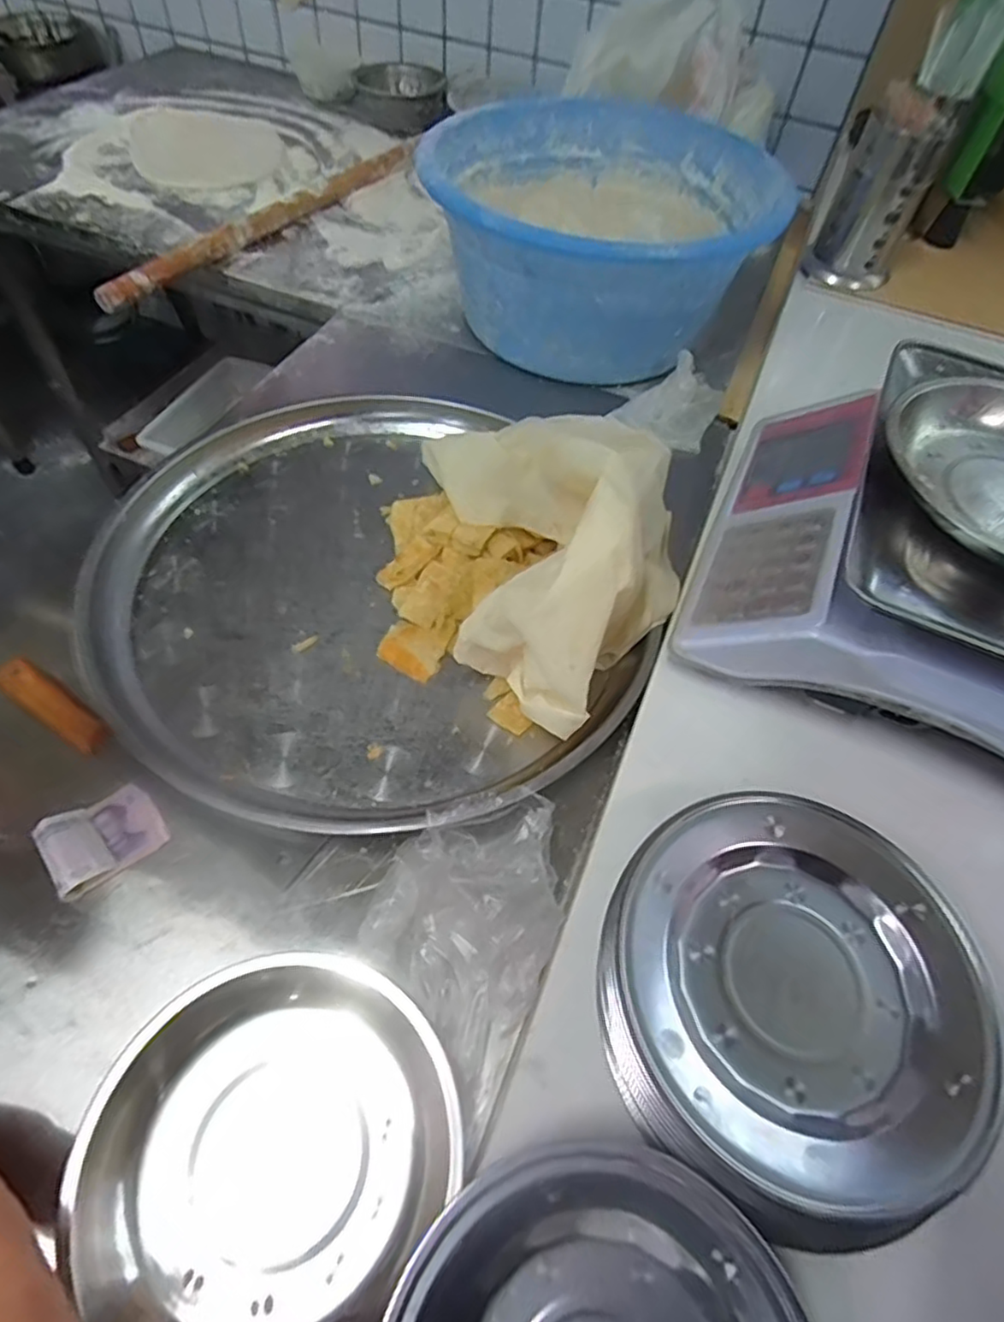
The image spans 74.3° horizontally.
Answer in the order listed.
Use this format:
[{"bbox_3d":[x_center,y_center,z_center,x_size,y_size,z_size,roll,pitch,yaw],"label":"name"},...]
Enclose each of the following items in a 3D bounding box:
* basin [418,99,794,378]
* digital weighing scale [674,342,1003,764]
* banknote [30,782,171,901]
[{"bbox_3d":[0.119,-0.559,0.898,0.410,0.204,0.411,2,56,-3],"label":"basin"},{"bbox_3d":[0.332,-0.101,0.500,0.303,0.114,0.316,22,57,10],"label":"digital weighing scale"},{"bbox_3d":[-0.304,0.132,0.504,0.076,0.022,0.061,-35,65,-24],"label":"banknote"}]

